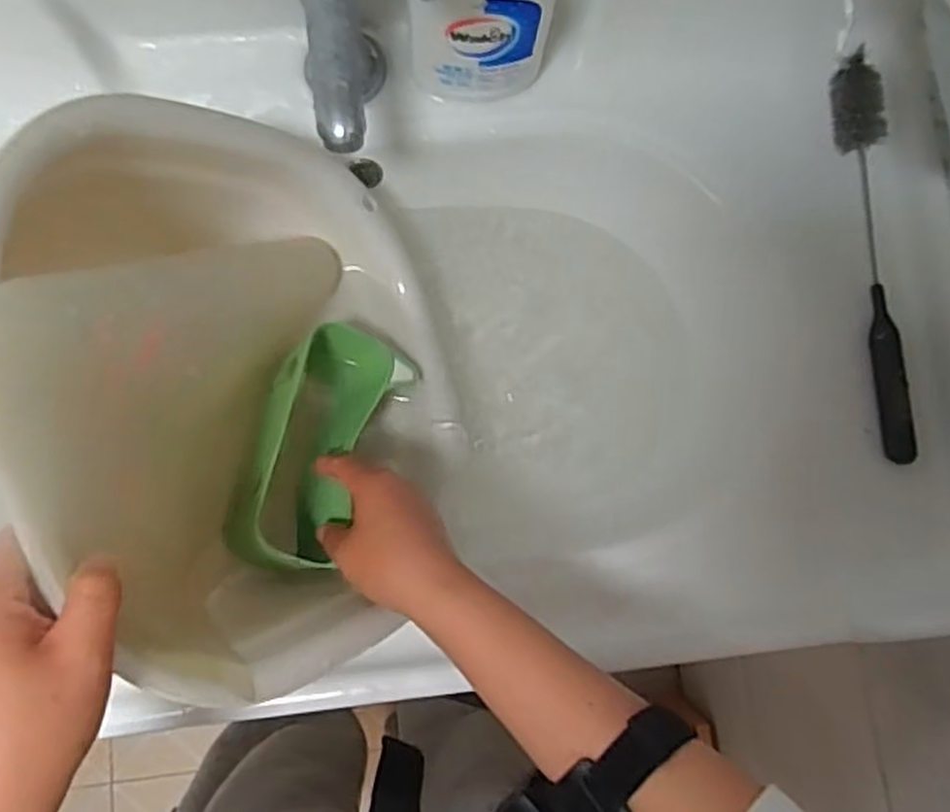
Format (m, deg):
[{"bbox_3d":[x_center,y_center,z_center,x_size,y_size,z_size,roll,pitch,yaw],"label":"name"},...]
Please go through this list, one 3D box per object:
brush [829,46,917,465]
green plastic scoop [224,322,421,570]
[{"bbox_3d":[0.290,-0.108,0.552,0.032,0.026,0.292,-6,82,-5],"label":"brush"},{"bbox_3d":[-0.103,0.026,0.503,0.083,0.100,0.163,17,81,-1],"label":"green plastic scoop"}]

